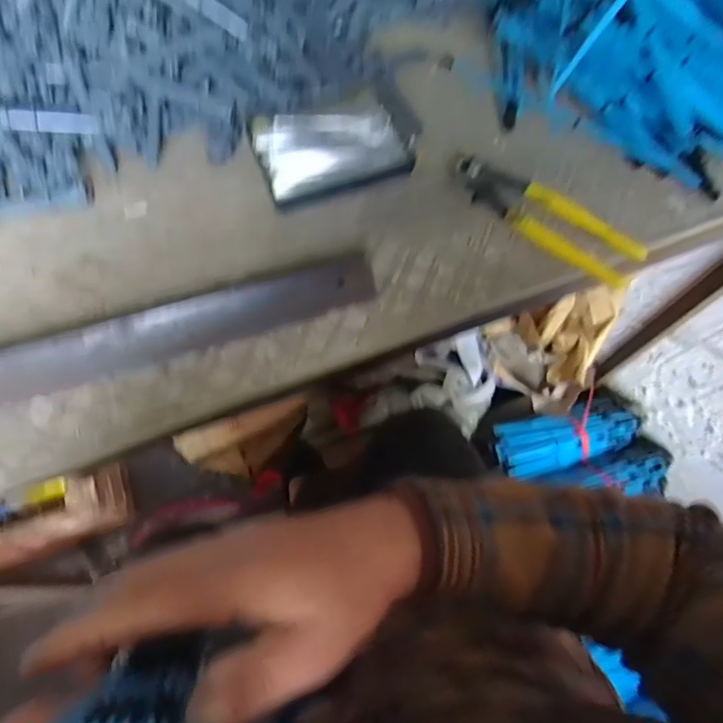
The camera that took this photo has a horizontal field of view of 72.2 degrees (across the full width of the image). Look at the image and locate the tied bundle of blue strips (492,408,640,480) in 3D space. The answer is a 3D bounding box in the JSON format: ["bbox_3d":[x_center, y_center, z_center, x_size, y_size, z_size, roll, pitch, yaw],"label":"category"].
[{"bbox_3d":[0.397,0.149,0.943,0.279,0.061,0.101,-10,68,-7],"label":"tied bundle of blue strips"}]

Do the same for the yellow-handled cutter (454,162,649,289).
[{"bbox_3d":[0.150,-0.120,0.410,0.163,0.013,0.044,36,70,12],"label":"yellow-handled cutter"}]

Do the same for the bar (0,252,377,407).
[{"bbox_3d":[-0.142,-0.021,0.353,0.313,0.027,0.037,-18,69,-10],"label":"bar"}]

